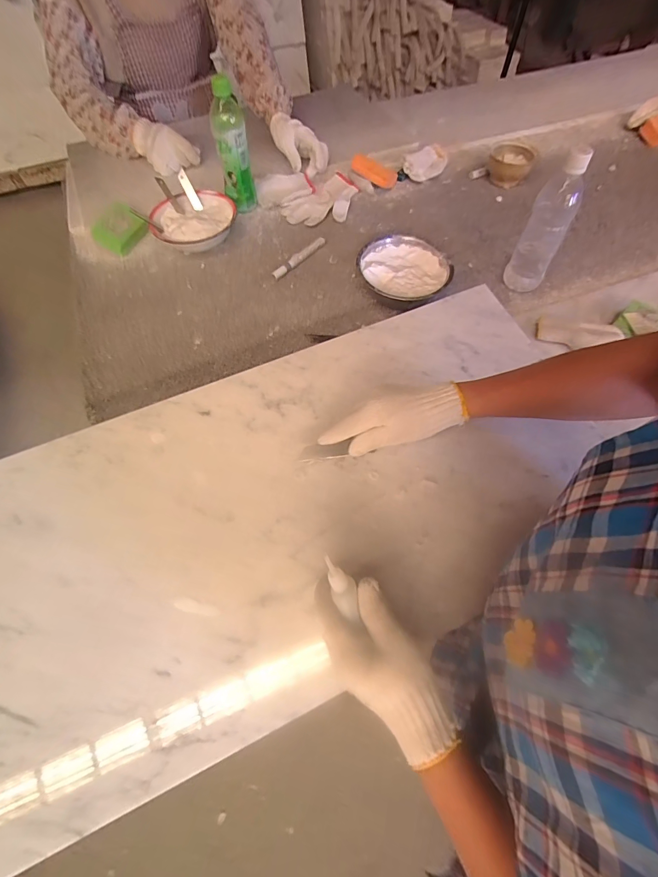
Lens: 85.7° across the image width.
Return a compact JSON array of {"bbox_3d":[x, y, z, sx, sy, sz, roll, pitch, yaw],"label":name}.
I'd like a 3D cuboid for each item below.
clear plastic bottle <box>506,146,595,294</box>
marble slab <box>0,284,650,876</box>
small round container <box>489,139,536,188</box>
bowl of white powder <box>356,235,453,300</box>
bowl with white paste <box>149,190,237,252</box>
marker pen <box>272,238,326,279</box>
[{"bbox_3d":[0.353,-0.338,0.574,0.071,0.207,0.065,31,67,16],"label":"clear plastic bottle"},{"bbox_3d":[-0.038,0.067,0.430,0.756,0.014,0.396,-23,70,-11],"label":"marble slab"},{"bbox_3d":[0.404,-0.613,0.792,0.091,0.060,0.095,26,66,14],"label":"small round container"},{"bbox_3d":[0.128,-0.296,0.638,0.154,0.058,0.147,-1,63,2],"label":"bowl of white powder"},{"bbox_3d":[-0.267,-0.428,0.712,0.163,0.044,0.156,-1,63,2],"label":"bowl with white paste"},{"bbox_3d":[-0.055,-0.350,0.691,0.019,0.016,0.143,39,70,19],"label":"marker pen"}]

